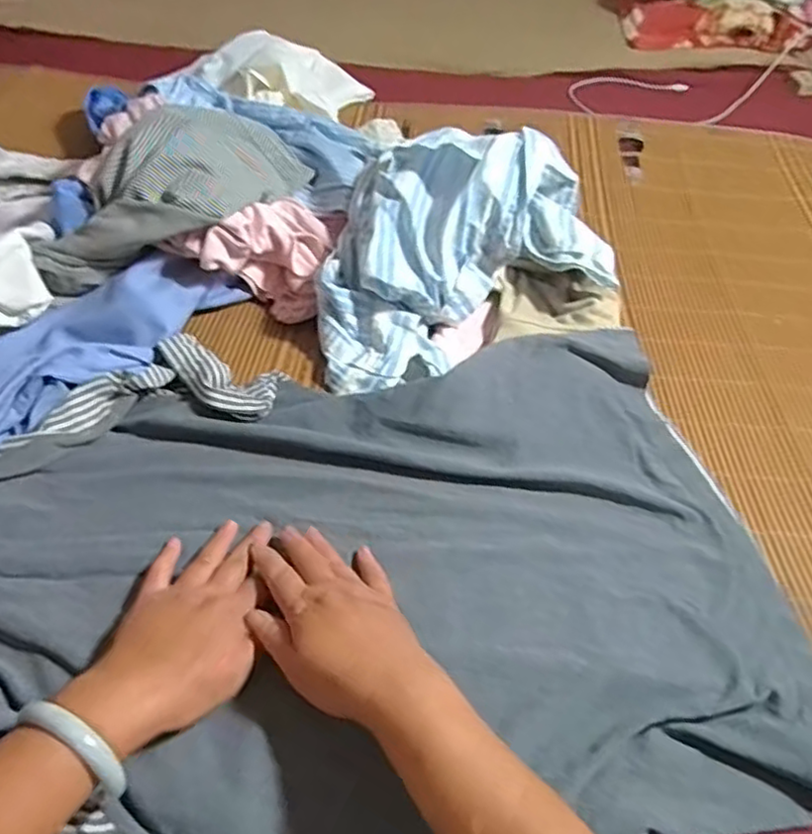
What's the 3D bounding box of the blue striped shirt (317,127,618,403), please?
[{"bbox_3d":[0.069,-0.194,0.733,0.341,0.162,0.244,-10,48,-13],"label":"blue striped shirt"}]

